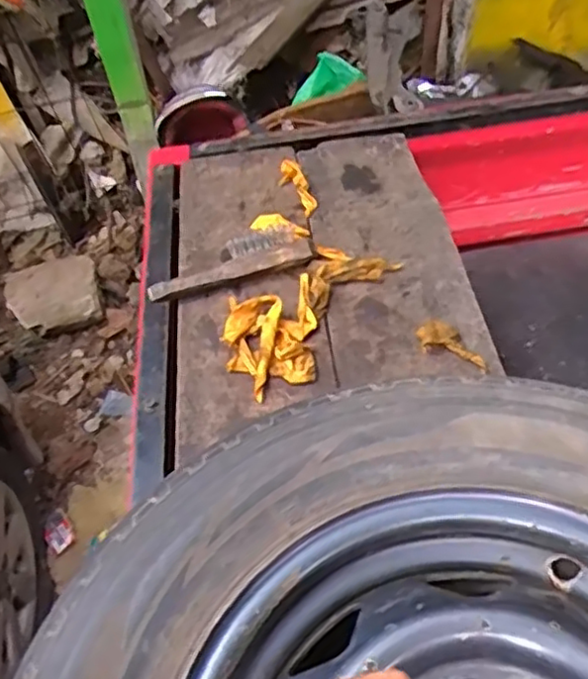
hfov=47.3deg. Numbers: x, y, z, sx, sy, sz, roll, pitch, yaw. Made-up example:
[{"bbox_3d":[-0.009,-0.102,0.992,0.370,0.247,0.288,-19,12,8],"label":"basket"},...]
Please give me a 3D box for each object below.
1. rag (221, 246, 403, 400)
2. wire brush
[{"bbox_3d":[-0.001,-0.035,0.768,0.139,0.040,0.233,21,48,28],"label":"rag"},{"bbox_3d":[-0.076,-0.090,0.795,0.194,0.032,0.056,-20,43,-15],"label":"wire brush"}]

